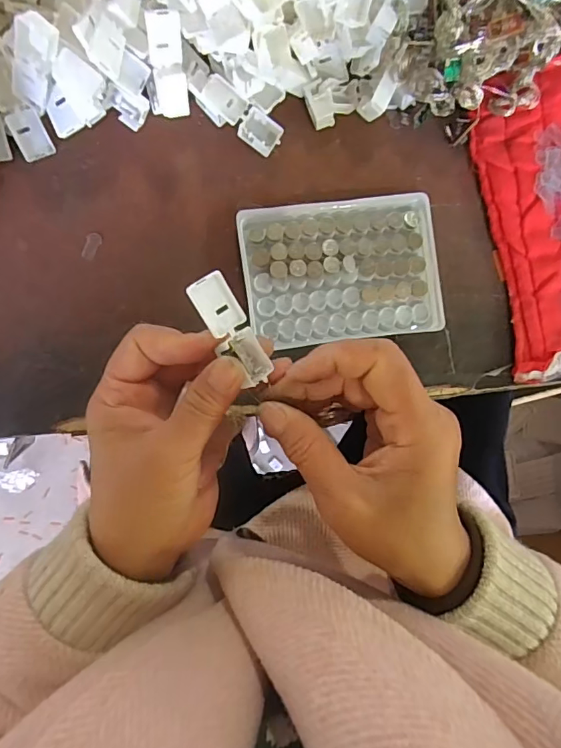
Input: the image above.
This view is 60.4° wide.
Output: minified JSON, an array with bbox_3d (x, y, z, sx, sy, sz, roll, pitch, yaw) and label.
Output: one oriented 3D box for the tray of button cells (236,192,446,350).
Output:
[{"bbox_3d":[0.041,-0.070,0.323,0.128,0.010,0.093,-7,90,-3],"label":"tray of button cells"}]

